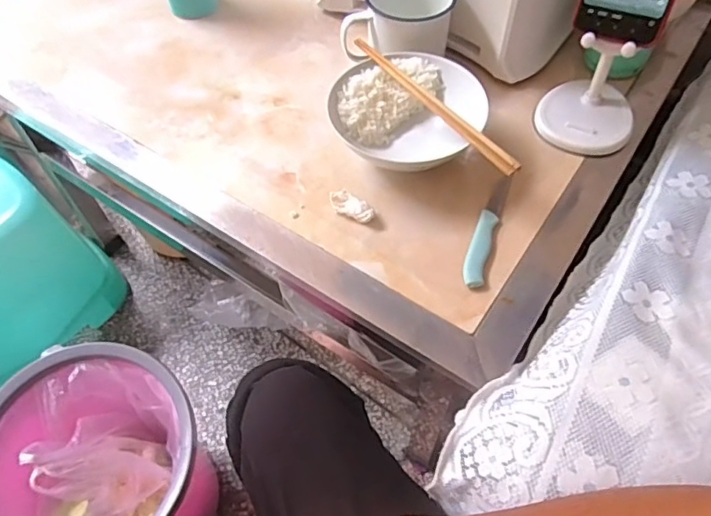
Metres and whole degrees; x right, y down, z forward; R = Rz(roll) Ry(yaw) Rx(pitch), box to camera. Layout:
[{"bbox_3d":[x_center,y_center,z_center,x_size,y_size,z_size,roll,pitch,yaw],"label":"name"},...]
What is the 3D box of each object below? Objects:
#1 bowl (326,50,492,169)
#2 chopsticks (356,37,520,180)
[{"bbox_3d":[0.055,-0.141,0.561,0.150,0.059,0.136,28,63,20],"label":"bowl"},{"bbox_3d":[0.072,-0.155,0.534,0.014,0.010,0.233,-31,61,-17],"label":"chopsticks"}]

